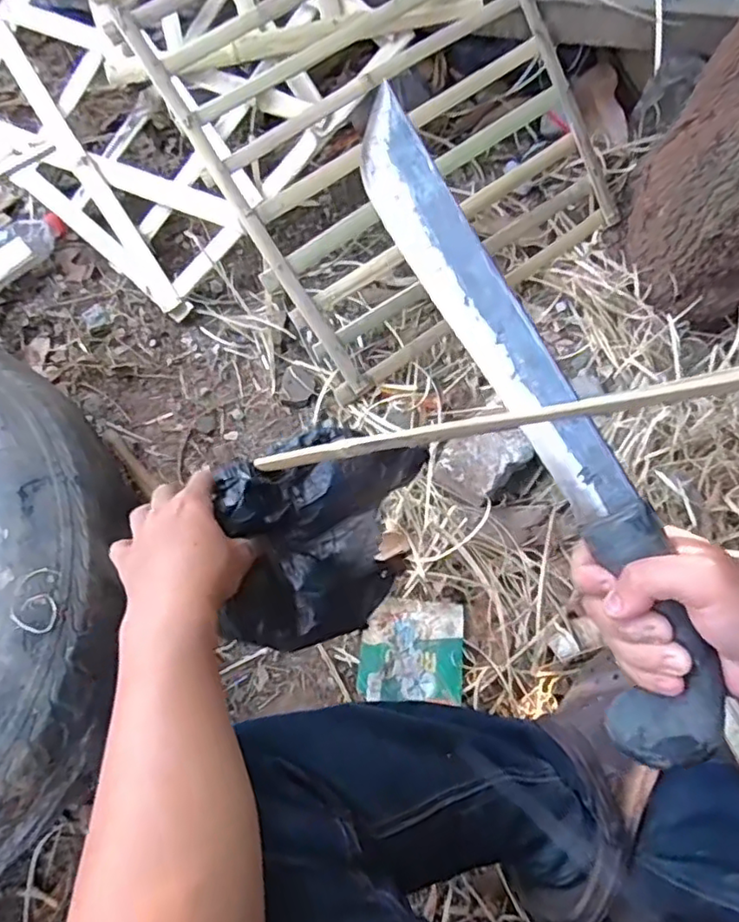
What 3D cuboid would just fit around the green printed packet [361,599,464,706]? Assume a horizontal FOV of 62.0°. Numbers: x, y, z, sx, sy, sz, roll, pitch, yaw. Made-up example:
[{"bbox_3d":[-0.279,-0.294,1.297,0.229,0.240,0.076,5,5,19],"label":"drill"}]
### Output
[{"bbox_3d":[0.049,0.212,0.694,0.113,0.026,0.109,3,66,0],"label":"green printed packet"}]

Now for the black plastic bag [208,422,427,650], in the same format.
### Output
[{"bbox_3d":[-0.038,0.073,0.493,0.146,0.173,0.130,-2,66,-3],"label":"black plastic bag"}]

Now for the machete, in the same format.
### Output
[{"bbox_3d":[0.090,-0.023,0.342,0.065,0.035,0.380,-29,83,29],"label":"machete"}]

